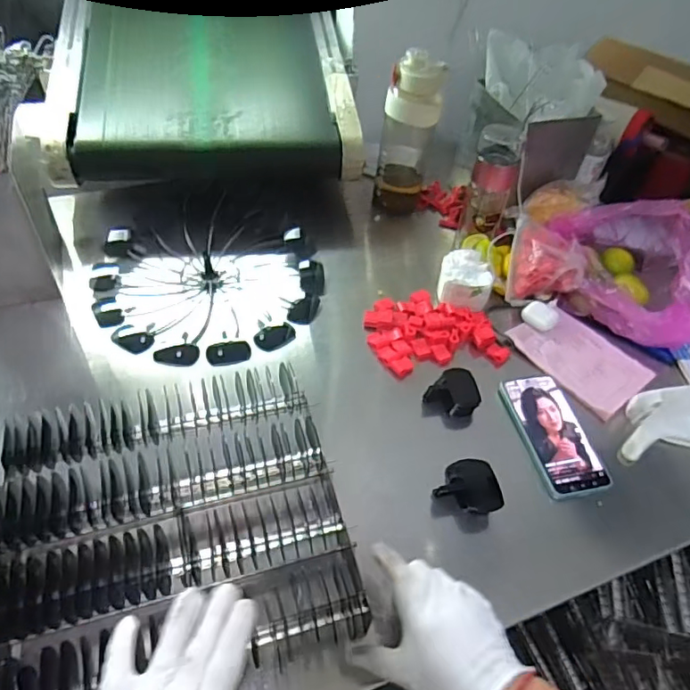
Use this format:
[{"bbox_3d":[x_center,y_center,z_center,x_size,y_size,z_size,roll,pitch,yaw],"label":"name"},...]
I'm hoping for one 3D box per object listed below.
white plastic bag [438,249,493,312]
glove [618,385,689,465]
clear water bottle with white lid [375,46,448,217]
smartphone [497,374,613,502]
[{"bbox_3d":[0.178,-0.096,0.811,0.077,0.046,0.084,11,49,3],"label":"white plastic bag"},{"bbox_3d":[0.424,0.098,0.690,0.184,0.037,0.092,-4,50,-10],"label":"glove"},{"bbox_3d":[0.107,-0.348,0.922,0.085,0.273,0.093,14,49,6],"label":"clear water bottle with white lid"},{"bbox_3d":[0.251,0.106,0.664,0.079,0.016,0.161,-7,50,-12],"label":"smartphone"}]

